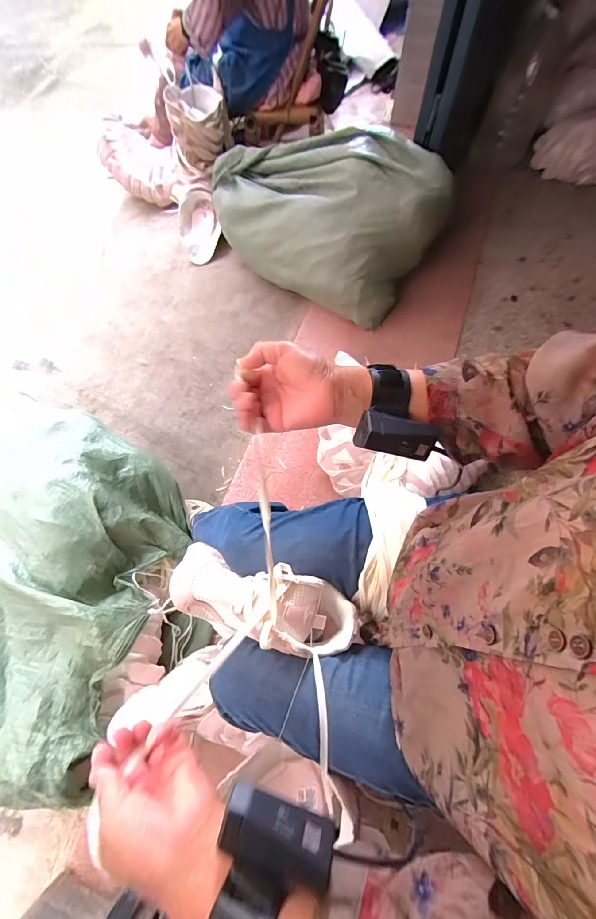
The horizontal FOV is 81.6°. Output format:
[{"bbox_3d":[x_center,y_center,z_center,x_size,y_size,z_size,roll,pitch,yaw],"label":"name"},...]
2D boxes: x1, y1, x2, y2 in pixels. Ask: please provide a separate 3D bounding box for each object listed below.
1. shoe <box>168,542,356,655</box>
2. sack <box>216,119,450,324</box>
[{"bbox_3d":[-0.043,0.182,0.449,0.230,0.113,0.085,21,70,-11],"label":"shoe"},{"bbox_3d":[0.049,-0.755,1.065,0.680,0.296,0.353,32,74,14],"label":"sack"}]

